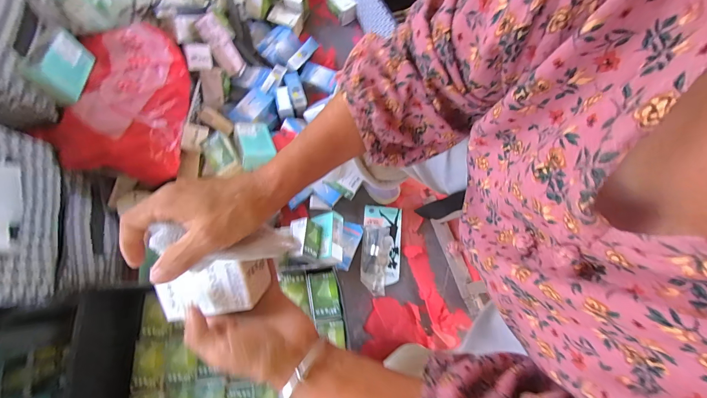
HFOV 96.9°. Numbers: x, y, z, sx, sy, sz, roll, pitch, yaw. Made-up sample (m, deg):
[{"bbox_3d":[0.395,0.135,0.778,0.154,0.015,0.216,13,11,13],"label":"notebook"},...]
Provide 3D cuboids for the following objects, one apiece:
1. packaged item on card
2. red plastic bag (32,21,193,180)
[{"bbox_3d":[0.066,0.116,0.738,0.091,0.025,0.204,4,74,0],"label":"packaged item on card"},{"bbox_3d":[-0.454,-0.194,0.631,0.201,0.121,0.294,10,74,2],"label":"red plastic bag"}]

